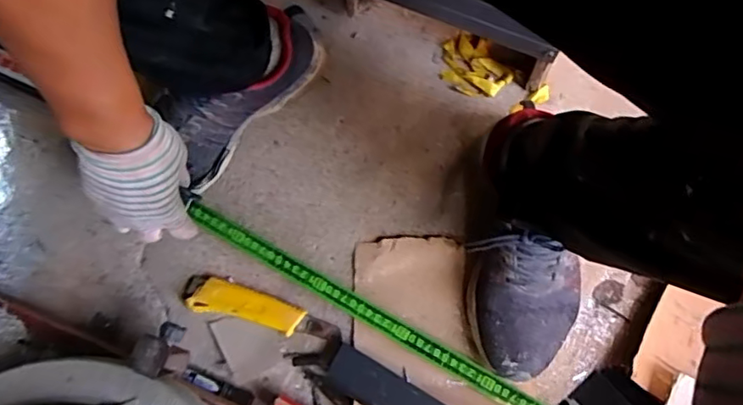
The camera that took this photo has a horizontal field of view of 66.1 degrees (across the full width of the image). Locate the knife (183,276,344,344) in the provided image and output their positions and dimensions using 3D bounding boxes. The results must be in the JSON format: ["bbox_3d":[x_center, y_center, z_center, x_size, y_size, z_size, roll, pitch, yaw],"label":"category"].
[{"bbox_3d":[-0.120,0.117,0.620,0.174,0.015,0.038,16,76,4],"label":"knife"}]

